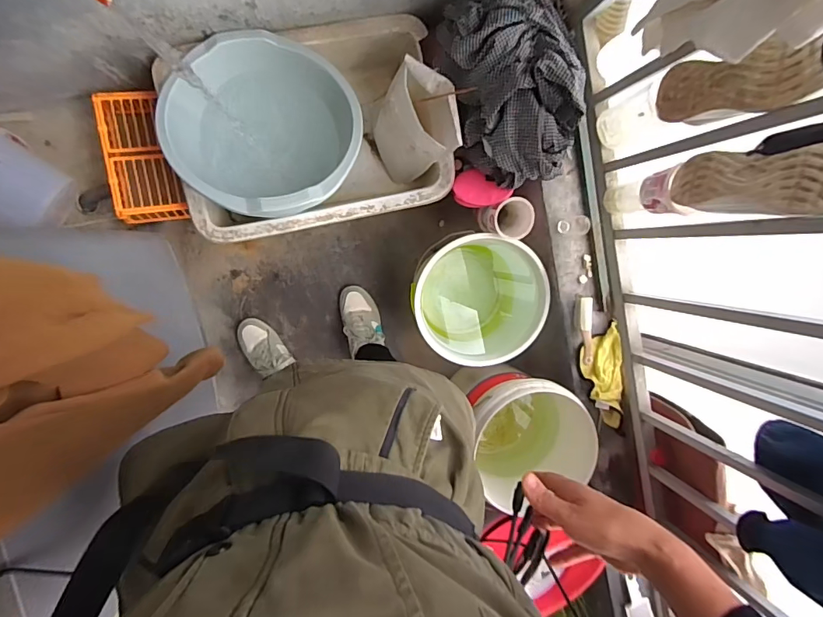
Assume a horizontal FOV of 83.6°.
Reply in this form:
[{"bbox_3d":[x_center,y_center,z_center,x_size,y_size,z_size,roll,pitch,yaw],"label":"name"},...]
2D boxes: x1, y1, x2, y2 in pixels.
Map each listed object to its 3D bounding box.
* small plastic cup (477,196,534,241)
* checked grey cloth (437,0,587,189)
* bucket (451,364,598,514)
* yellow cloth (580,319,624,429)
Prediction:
[{"bbox_3d":[0.211,-0.199,1.045,0.082,0.132,0.084,-1,98,-10],"label":"small plastic cup"},{"bbox_3d":[0.201,-0.443,0.921,0.203,0.237,0.379,-21,101,-7],"label":"checked grey cloth"},{"bbox_3d":[0.258,0.276,1.173,0.250,0.324,0.262,-1,98,-10],"label":"bucket"},{"bbox_3d":[0.456,0.166,1.085,0.097,0.024,0.247,-13,100,-8],"label":"yellow cloth"}]

